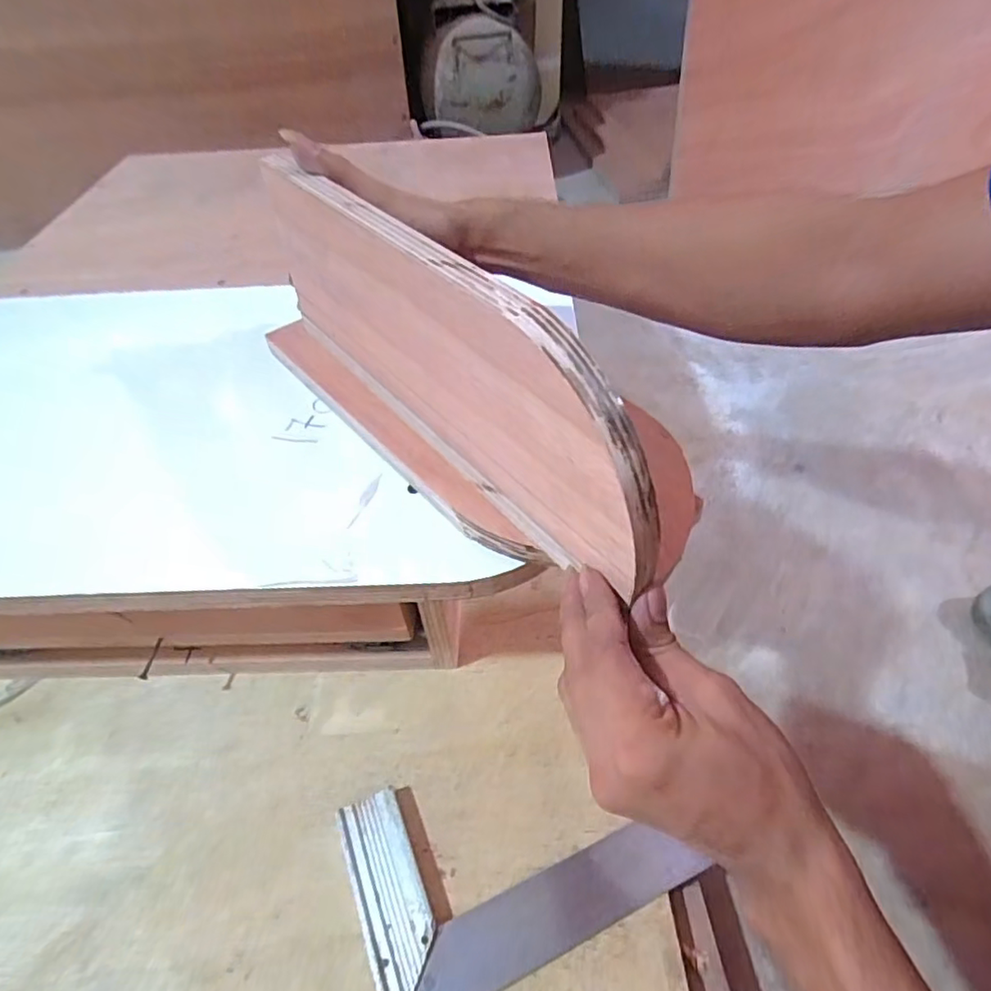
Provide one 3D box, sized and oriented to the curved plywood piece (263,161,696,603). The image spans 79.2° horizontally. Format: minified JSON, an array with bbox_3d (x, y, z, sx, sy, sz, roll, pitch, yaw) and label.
[{"bbox_3d":[-0.049,-0.077,0.349,0.040,0.155,0.368,-34,48,-23],"label":"curved plywood piece"}]

